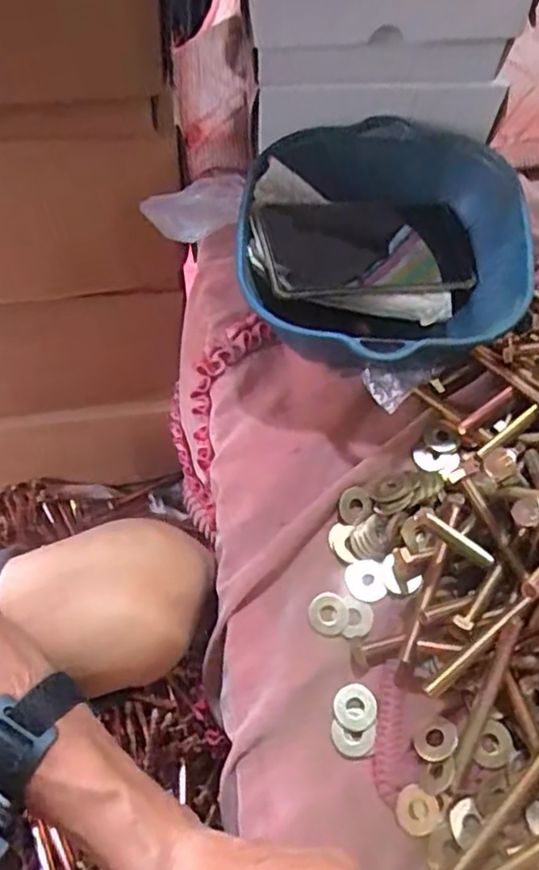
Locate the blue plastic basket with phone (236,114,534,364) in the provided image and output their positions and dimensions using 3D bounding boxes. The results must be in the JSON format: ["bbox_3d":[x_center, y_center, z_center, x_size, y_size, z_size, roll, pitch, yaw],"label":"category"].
[{"bbox_3d":[0.077,-0.123,0.465,0.188,0.083,0.193,-7,65,-3],"label":"blue plastic basket with phone"}]

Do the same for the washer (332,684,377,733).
[{"bbox_3d":[0.051,0.160,0.379,0.025,0.004,0.025,-18,66,-8],"label":"washer"}]

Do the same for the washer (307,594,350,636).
[{"bbox_3d":[0.037,0.111,0.401,0.025,0.004,0.025,0,65,0],"label":"washer"}]

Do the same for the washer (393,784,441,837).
[{"bbox_3d":[0.082,0.208,0.358,0.026,0.008,0.023,38,70,16],"label":"washer"}]

